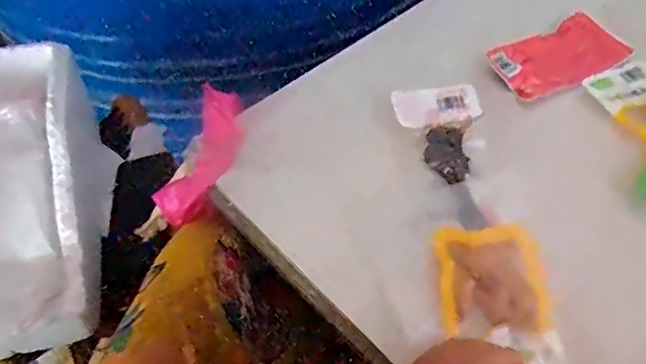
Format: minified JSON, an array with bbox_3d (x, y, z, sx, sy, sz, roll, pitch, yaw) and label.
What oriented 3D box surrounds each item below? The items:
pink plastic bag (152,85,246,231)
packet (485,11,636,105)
[{"bbox_3d":[-0.113,-0.028,0.554,0.066,0.031,0.143,14,69,15],"label":"pink plastic bag"},{"bbox_3d":[0.245,-0.130,0.588,0.142,0.016,0.076,-29,56,-16],"label":"packet"}]

